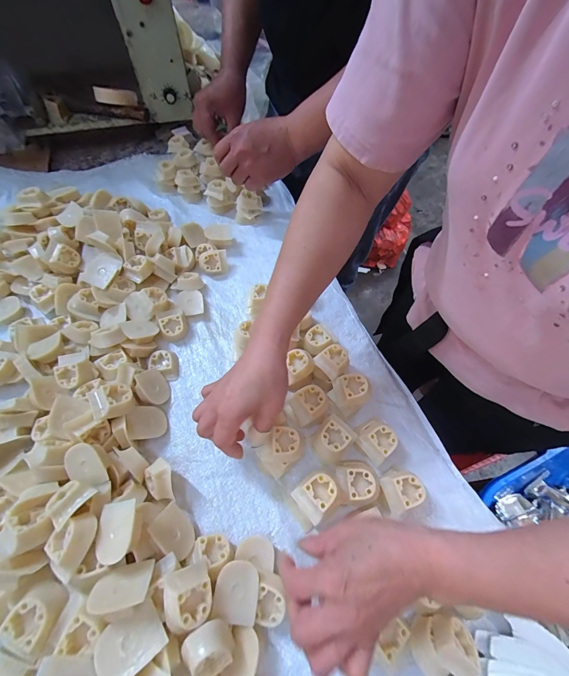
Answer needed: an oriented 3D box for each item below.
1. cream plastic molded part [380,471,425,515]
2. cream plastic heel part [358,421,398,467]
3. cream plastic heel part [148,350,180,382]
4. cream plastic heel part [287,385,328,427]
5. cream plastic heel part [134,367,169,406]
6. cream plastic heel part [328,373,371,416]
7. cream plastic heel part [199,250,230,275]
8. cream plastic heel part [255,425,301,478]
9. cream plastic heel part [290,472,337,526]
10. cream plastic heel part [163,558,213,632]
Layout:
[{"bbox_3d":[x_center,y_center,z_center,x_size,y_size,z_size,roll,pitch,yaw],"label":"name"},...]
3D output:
[{"bbox_3d":[0.129,0.170,0.334,0.039,0.030,0.037,2,59,-3],"label":"cream plastic molded part"},{"bbox_3d":[0.108,0.124,0.361,0.038,0.031,0.039,-35,67,-22],"label":"cream plastic heel part"},{"bbox_3d":[-0.164,0.038,0.409,0.035,0.017,0.042,-21,63,-15],"label":"cream plastic heel part"},{"bbox_3d":[0.028,0.087,0.373,0.042,0.047,0.038,-26,64,-18],"label":"cream plastic heel part"},{"bbox_3d":[-0.170,0.064,0.385,0.046,0.014,0.040,56,26,-3],"label":"cream plastic heel part"},{"bbox_3d":[0.080,0.072,0.381,0.040,0.049,0.041,-26,64,-18],"label":"cream plastic heel part"},{"bbox_3d":[-0.118,-0.126,0.499,0.046,0.029,0.032,-13,61,-11],"label":"cream plastic heel part"},{"bbox_3d":[-0.008,0.129,0.345,0.049,0.048,0.046,-39,69,-23],"label":"cream plastic heel part"},{"bbox_3d":[0.034,0.162,0.309,0.040,0.022,0.036,-33,67,-21],"label":"cream plastic heel part"},{"bbox_3d":[-0.083,0.224,0.260,0.038,0.032,0.041,-16,62,-13],"label":"cream plastic heel part"}]

